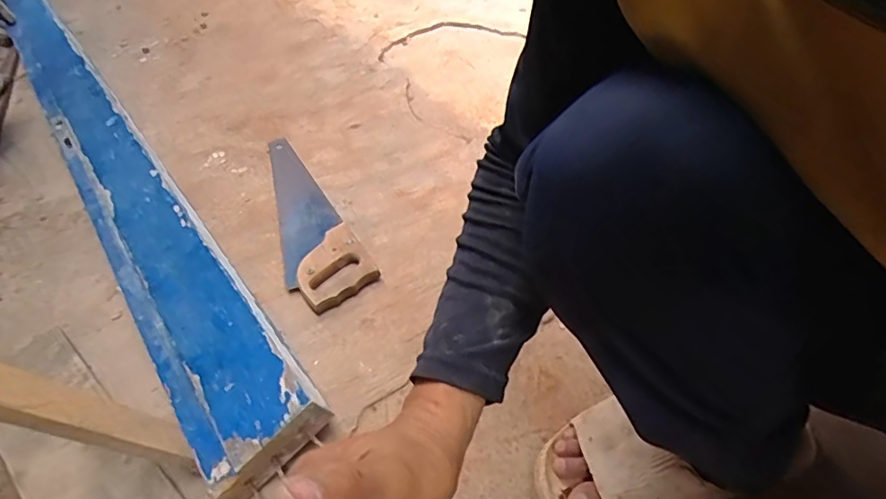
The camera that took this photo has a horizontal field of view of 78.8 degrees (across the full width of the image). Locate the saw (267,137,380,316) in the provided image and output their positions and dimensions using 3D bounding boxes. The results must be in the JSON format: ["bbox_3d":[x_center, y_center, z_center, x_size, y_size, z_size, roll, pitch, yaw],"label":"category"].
[{"bbox_3d":[-0.250,-0.072,0.909,0.116,0.032,0.481,-22,46,-18],"label":"saw"}]

